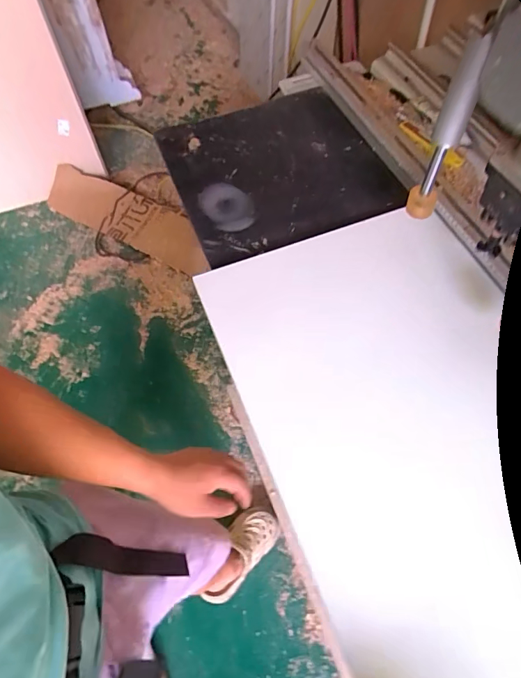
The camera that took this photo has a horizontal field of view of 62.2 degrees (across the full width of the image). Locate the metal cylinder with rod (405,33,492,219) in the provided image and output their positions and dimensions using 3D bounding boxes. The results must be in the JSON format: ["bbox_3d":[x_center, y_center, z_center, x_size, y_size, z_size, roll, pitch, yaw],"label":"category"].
[{"bbox_3d":[0.234,-0.253,0.548,0.037,0.249,0.034,12,62,9],"label":"metal cylinder with rod"}]

